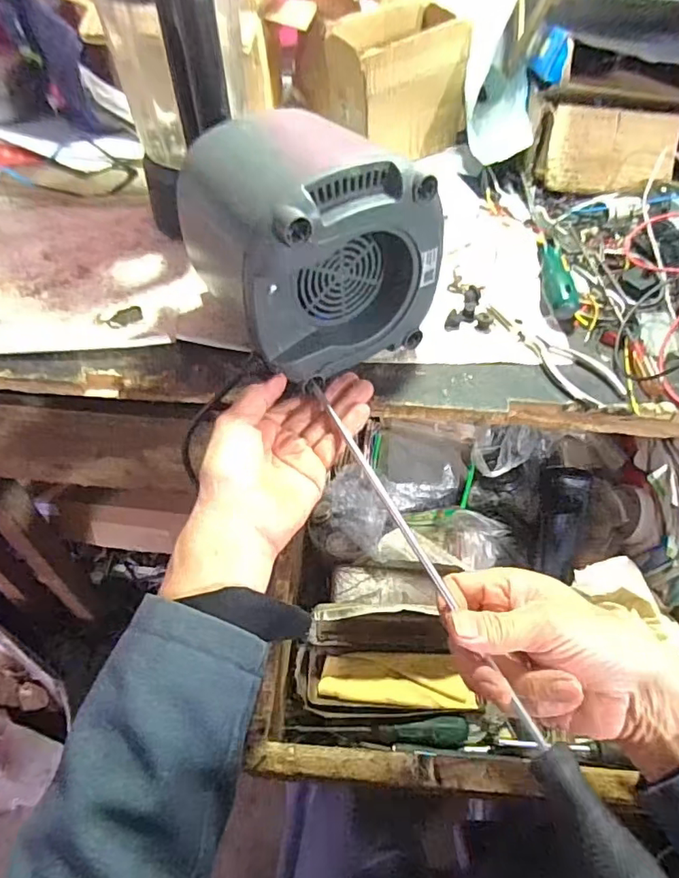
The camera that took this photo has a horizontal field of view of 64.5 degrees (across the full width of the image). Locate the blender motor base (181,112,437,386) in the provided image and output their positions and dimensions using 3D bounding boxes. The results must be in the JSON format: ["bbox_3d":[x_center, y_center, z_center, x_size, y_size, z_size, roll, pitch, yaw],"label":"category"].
[{"bbox_3d":[-0.027,-0.157,0.428,0.149,0.138,0.153,-28,56,-19],"label":"blender motor base"}]

